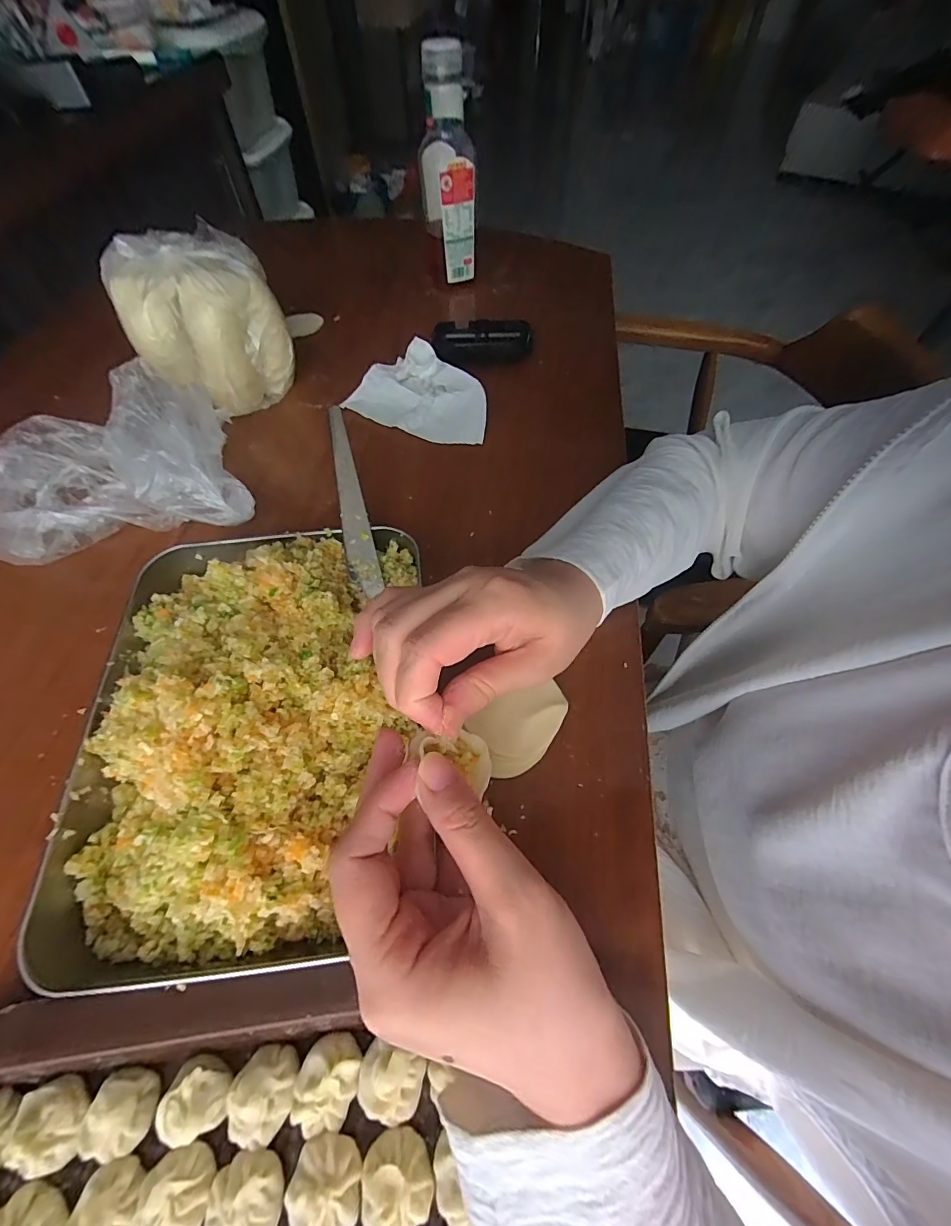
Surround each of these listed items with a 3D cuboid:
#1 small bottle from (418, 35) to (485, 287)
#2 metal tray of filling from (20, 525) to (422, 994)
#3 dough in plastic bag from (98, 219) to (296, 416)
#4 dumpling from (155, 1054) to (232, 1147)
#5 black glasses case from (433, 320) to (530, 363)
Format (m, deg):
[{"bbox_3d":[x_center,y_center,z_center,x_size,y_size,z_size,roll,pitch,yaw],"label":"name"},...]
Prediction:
[{"bbox_3d":[-0.029,-0.506,0.522,0.061,0.202,0.077,-13,61,-5],"label":"small bottle"},{"bbox_3d":[-0.135,0.057,0.267,0.188,0.082,0.256,-2,60,1],"label":"metal tray of filling"},{"bbox_3d":[-0.267,-0.293,0.441,0.136,0.119,0.135,-28,63,-13],"label":"dough in plastic bag"},{"bbox_3d":[-0.125,0.218,0.197,0.024,0.015,0.025,14,62,9],"label":"dumpling"},{"bbox_3d":[0.008,-0.309,0.504,0.107,0.023,0.046,-3,60,0],"label":"black glasses case"}]

